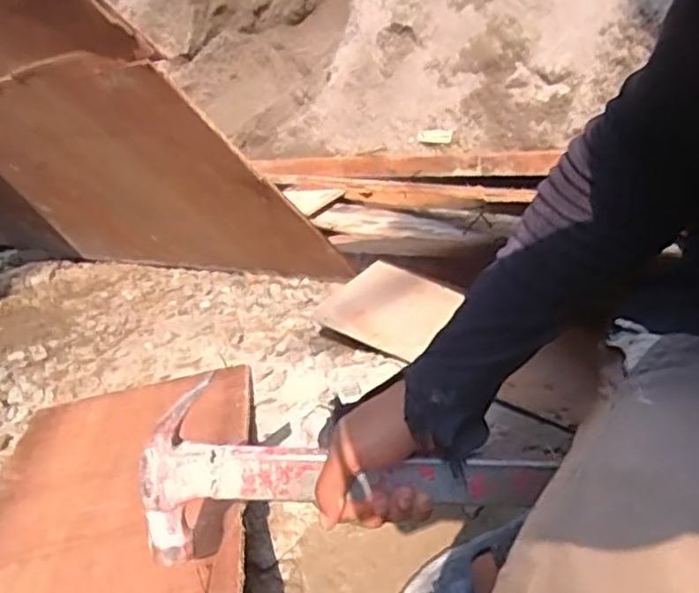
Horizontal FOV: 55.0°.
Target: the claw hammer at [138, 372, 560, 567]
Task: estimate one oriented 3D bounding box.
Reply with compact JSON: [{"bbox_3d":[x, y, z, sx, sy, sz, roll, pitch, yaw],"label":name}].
[{"bbox_3d":[-0.013,0.102,0.457,0.252,0.111,0.034,-8,7,-2],"label":"claw hammer"}]

